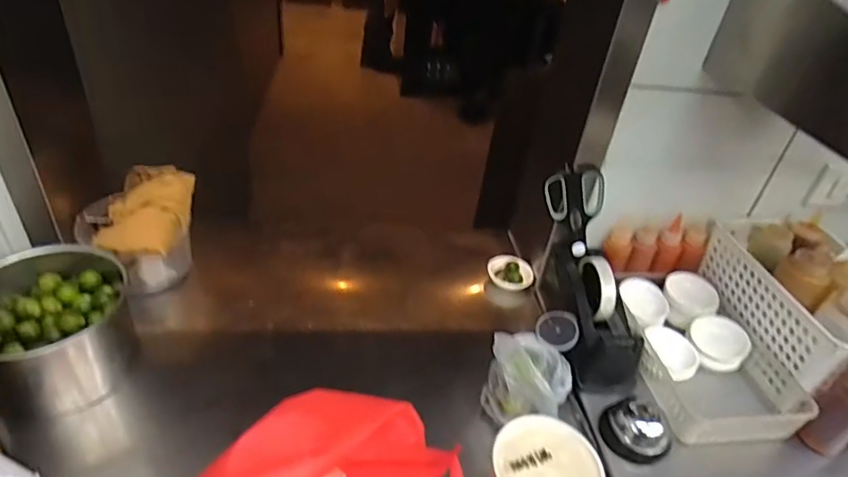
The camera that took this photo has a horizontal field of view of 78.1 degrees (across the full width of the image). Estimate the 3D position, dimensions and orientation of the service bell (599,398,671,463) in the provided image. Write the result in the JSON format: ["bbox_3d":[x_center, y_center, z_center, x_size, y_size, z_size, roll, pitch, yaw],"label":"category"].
[{"bbox_3d":[0.255,0.222,0.620,0.079,0.041,0.066,22,41,22],"label":"service bell"}]

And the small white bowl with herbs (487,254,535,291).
[{"bbox_3d":[0.141,0.057,0.859,0.073,0.029,0.065,4,37,-1],"label":"small white bowl with herbs"}]

